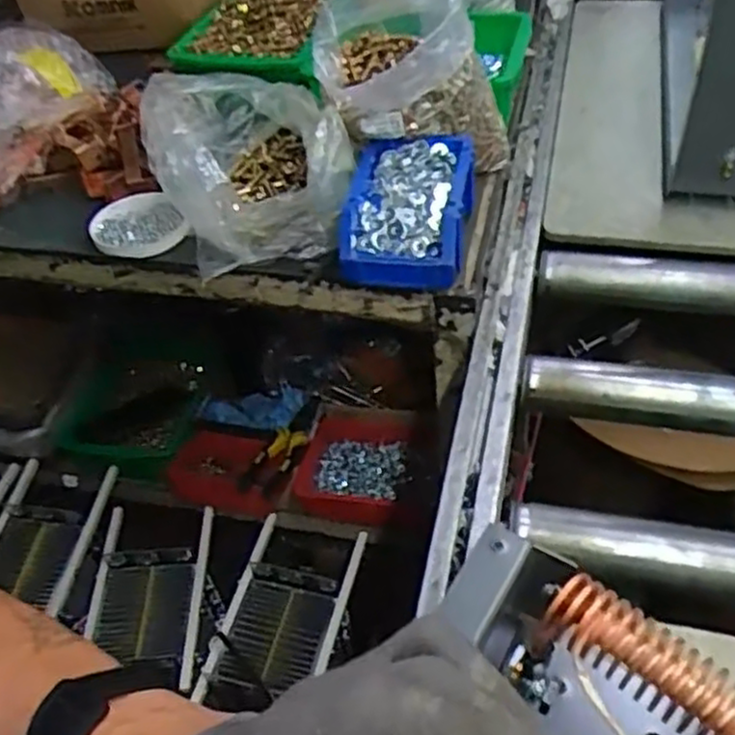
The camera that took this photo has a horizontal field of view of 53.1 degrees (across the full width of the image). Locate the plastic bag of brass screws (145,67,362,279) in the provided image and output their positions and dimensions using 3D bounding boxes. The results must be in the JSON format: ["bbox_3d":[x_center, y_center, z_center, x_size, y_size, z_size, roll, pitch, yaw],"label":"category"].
[{"bbox_3d":[-0.120,-0.202,0.722,0.158,0.100,0.233,-22,47,-13],"label":"plastic bag of brass screws"}]

